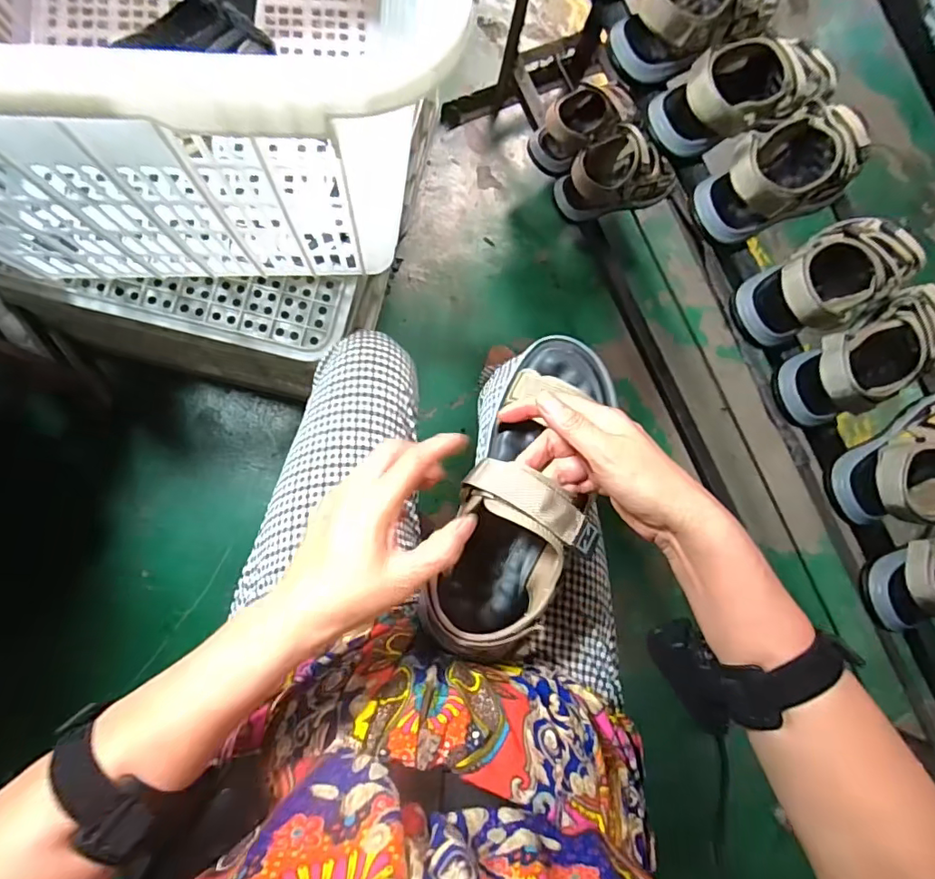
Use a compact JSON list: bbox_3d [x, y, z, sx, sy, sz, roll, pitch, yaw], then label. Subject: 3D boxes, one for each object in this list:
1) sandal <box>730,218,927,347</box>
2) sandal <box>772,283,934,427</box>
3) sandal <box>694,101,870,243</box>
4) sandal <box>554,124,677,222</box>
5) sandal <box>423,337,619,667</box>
[{"bbox_3d":[0.446,-0.197,0.631,0.231,0.081,0.122,-23,88,-9],"label":"sandal"},{"bbox_3d":[0.492,-0.096,0.624,0.220,0.080,0.107,-28,89,-9],"label":"sandal"},{"bbox_3d":[0.387,-0.325,0.628,0.207,0.082,0.101,-24,88,-9],"label":"sandal"},{"bbox_3d":[0.252,-0.465,0.914,0.191,0.078,0.114,-21,88,-9],"label":"sandal"},{"bbox_3d":[0.050,0.041,0.406,0.099,0.097,0.276,19,82,-6],"label":"sandal"}]

